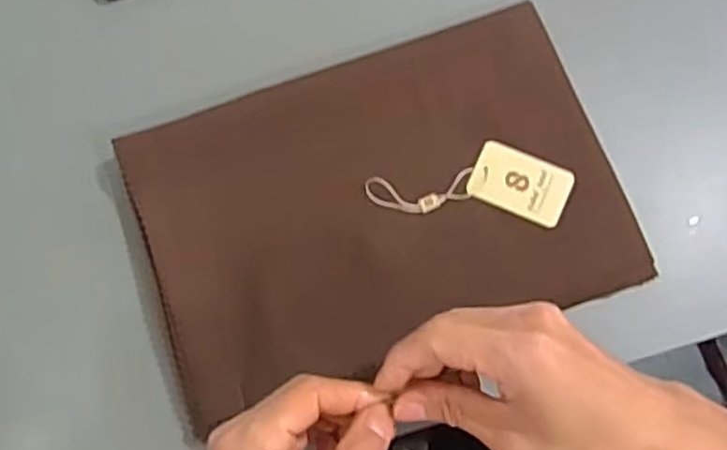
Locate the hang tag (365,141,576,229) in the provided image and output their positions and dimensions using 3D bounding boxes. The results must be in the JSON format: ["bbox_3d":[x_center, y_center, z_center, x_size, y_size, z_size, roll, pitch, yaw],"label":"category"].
[{"bbox_3d":[0.073,-0.031,0.486,0.134,0.005,0.053,6,76,0],"label":"hang tag"}]

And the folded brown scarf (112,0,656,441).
[{"bbox_3d":[0.013,-0.014,0.479,0.309,0.027,0.198,-18,77,-6],"label":"folded brown scarf"}]

